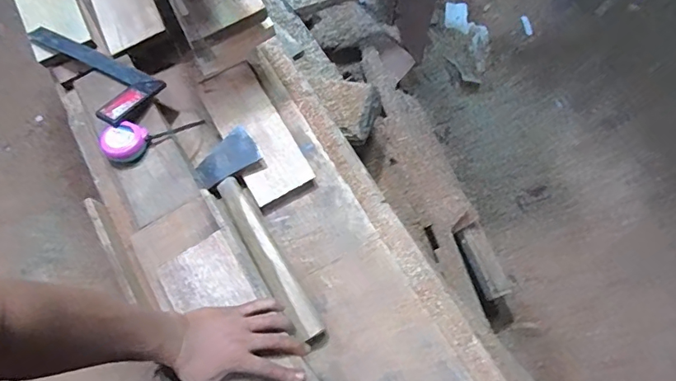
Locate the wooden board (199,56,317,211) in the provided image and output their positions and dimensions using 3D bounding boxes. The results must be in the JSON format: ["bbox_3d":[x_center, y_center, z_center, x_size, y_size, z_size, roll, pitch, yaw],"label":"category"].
[{"bbox_3d":[-0.147,-0.106,0.822,0.104,0.025,0.265,-28,68,-11],"label":"wooden board"}]

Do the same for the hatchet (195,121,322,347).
[{"bbox_3d":[-0.122,0.067,0.741,0.105,0.047,0.356,-25,72,-7],"label":"hatchet"}]

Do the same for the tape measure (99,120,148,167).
[{"bbox_3d":[-0.340,-0.076,0.761,0.067,0.030,0.070,32,74,12],"label":"tape measure"}]

